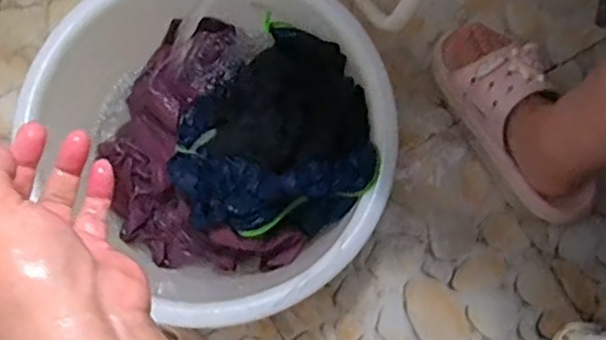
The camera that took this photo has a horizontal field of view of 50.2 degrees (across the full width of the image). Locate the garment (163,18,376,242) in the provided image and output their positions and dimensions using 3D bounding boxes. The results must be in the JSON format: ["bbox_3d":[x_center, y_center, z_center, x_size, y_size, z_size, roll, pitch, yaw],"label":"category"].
[{"bbox_3d":[-0.032,-0.030,0.650,0.204,0.086,0.196,0,79,0],"label":"garment"}]

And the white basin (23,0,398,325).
[{"bbox_3d":[-0.079,-0.039,0.689,0.309,0.155,0.362,-28,80,-5],"label":"white basin"}]

